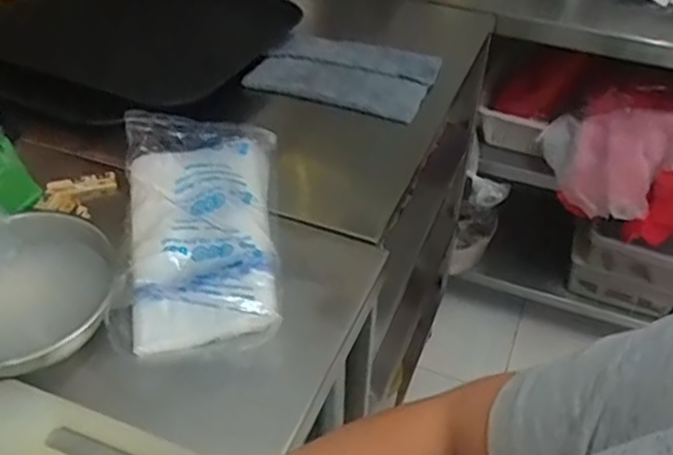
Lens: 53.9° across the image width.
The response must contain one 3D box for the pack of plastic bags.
[{"bbox_3d":[-0.147,-0.025,0.702,0.158,0.042,0.335,-4,43,-6],"label":"pack of plastic bags"}]

